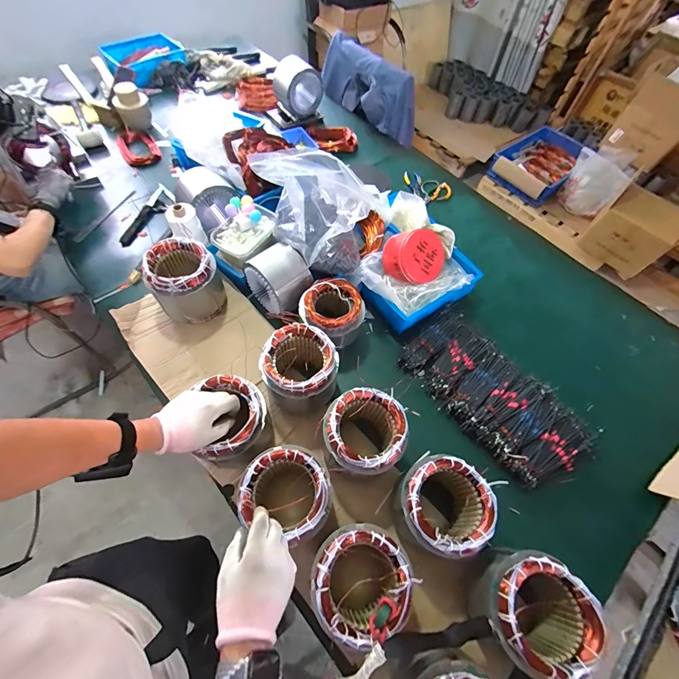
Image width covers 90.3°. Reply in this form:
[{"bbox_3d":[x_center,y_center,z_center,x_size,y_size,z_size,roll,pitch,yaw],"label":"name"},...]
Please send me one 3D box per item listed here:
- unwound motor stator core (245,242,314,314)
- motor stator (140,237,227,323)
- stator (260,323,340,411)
[{"bbox_3d":[-0.136,-0.135,0.813,0.105,0.119,0.147,-40,70,-23],"label":"unwound motor stator core"},{"bbox_3d":[-0.362,-0.129,0.812,0.148,0.179,0.135,-24,65,-17],"label":"motor stator"},{"bbox_3d":[-0.080,0.070,0.717,0.145,0.163,0.139,2,60,-3],"label":"stator"}]

